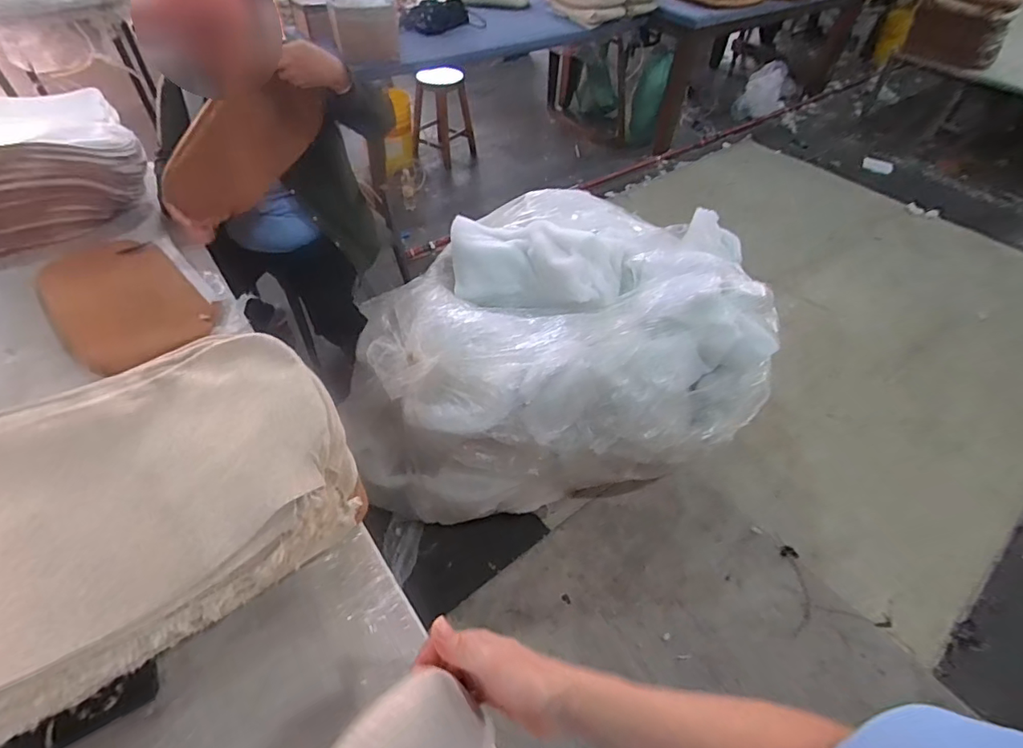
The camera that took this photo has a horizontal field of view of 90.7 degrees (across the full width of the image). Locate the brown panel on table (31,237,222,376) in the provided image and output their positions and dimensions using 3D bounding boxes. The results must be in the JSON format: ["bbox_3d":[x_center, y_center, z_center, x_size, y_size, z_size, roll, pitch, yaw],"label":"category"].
[{"bbox_3d":[-0.775,-0.155,1.005,0.418,0.050,0.233,35,56,25],"label":"brown panel on table"}]

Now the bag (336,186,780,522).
[{"bbox_3d":[0.113,-0.138,1.590,1.127,0.520,0.983,0,48,-2],"label":"bag"}]

